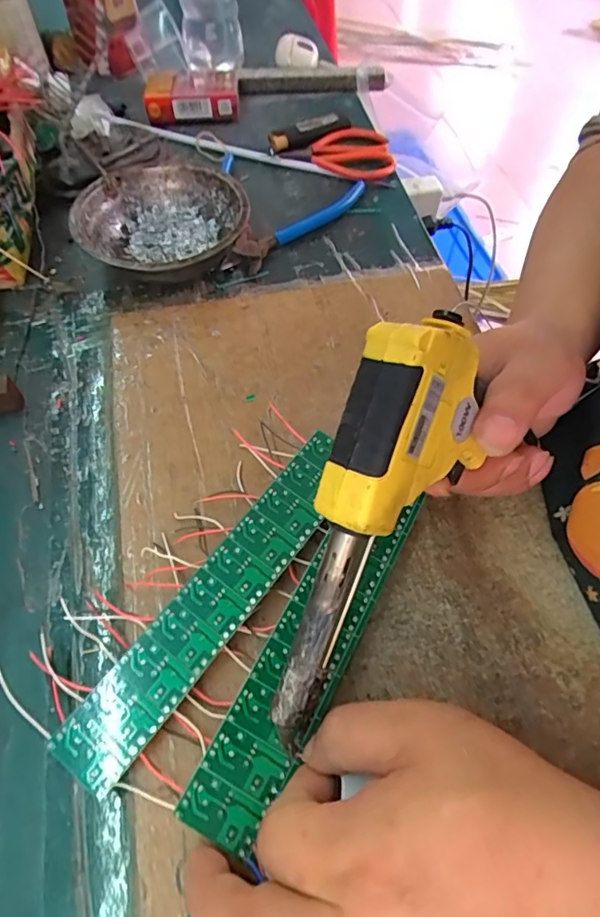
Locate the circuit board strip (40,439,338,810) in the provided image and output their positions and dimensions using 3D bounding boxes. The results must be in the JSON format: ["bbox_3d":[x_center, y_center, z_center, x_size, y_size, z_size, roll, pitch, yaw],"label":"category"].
[{"bbox_3d":[-0.039,0.066,0.265,0.035,0.004,0.195,34,67,17],"label":"circuit board strip"}]

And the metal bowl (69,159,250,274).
[{"bbox_3d":[-0.105,-0.175,0.401,0.117,0.040,0.123,0,60,0],"label":"metal bowl"}]

